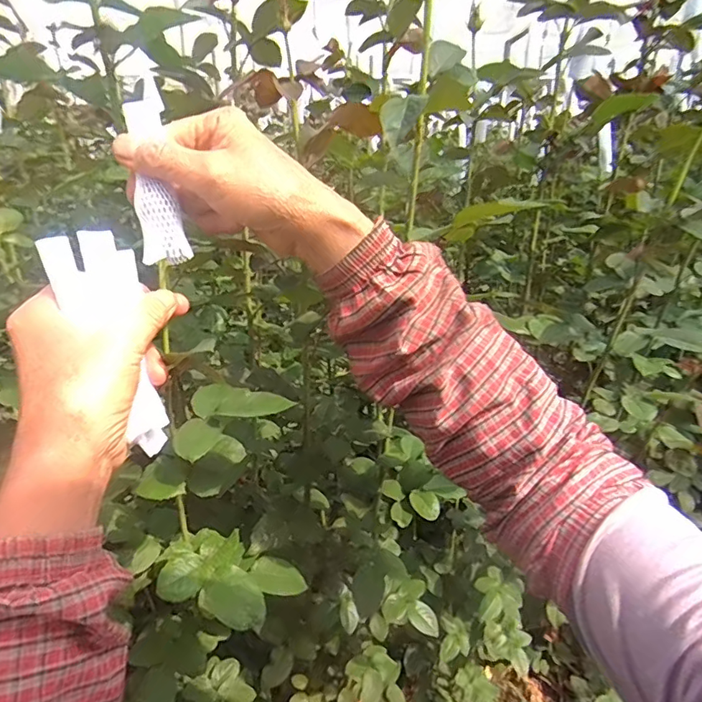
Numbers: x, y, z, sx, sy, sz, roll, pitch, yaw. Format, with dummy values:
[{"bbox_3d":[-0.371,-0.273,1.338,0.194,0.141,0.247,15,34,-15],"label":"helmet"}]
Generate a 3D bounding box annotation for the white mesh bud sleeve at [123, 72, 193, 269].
[{"bbox_3d":[-0.123,-0.111,0.314,0.027,0.113,0.016,-9,1,-16],"label":"white mesh bud sleeve"}]

